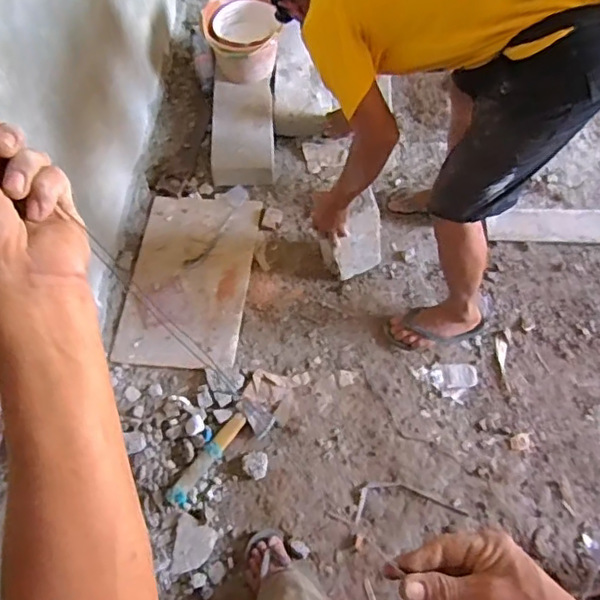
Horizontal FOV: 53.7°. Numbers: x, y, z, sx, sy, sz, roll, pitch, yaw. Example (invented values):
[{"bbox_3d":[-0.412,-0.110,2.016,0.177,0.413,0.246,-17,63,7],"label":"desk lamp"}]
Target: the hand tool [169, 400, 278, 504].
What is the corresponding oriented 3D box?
[{"bbox_3d":[-0.203,0.397,1.523,0.108,0.041,0.327,34,69,19],"label":"hand tool"}]

